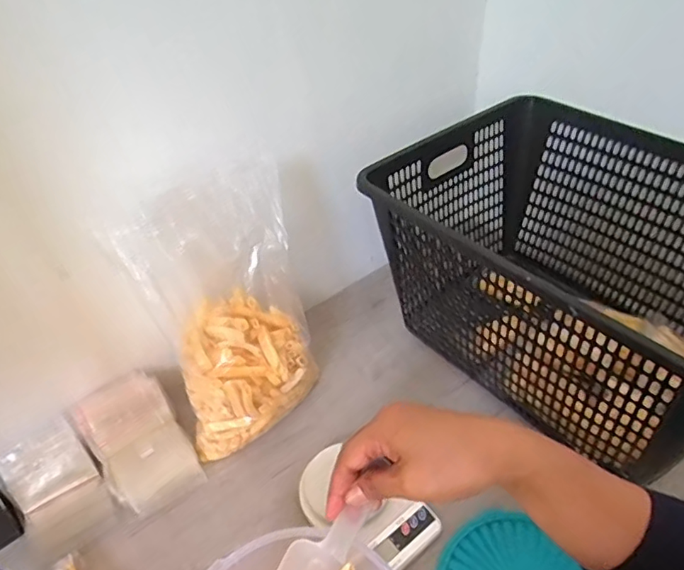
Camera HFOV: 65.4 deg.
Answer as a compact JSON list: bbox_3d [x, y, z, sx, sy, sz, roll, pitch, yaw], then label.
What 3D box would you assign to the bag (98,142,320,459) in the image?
[{"bbox_3d":[-0.156,0.049,0.750,0.209,0.348,0.195,-15,44,-13],"label":"bag"}]

